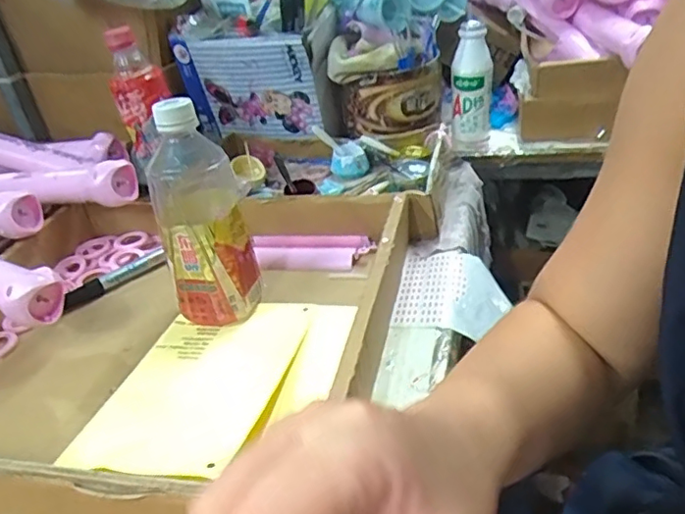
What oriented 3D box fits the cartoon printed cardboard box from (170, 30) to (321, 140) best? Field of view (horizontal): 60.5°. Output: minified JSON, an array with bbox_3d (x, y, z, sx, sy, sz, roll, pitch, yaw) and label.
[{"bbox_3d":[-0.120,-0.211,0.734,0.179,0.127,0.023,2,42,12],"label":"cartoon printed cardboard box"}]

